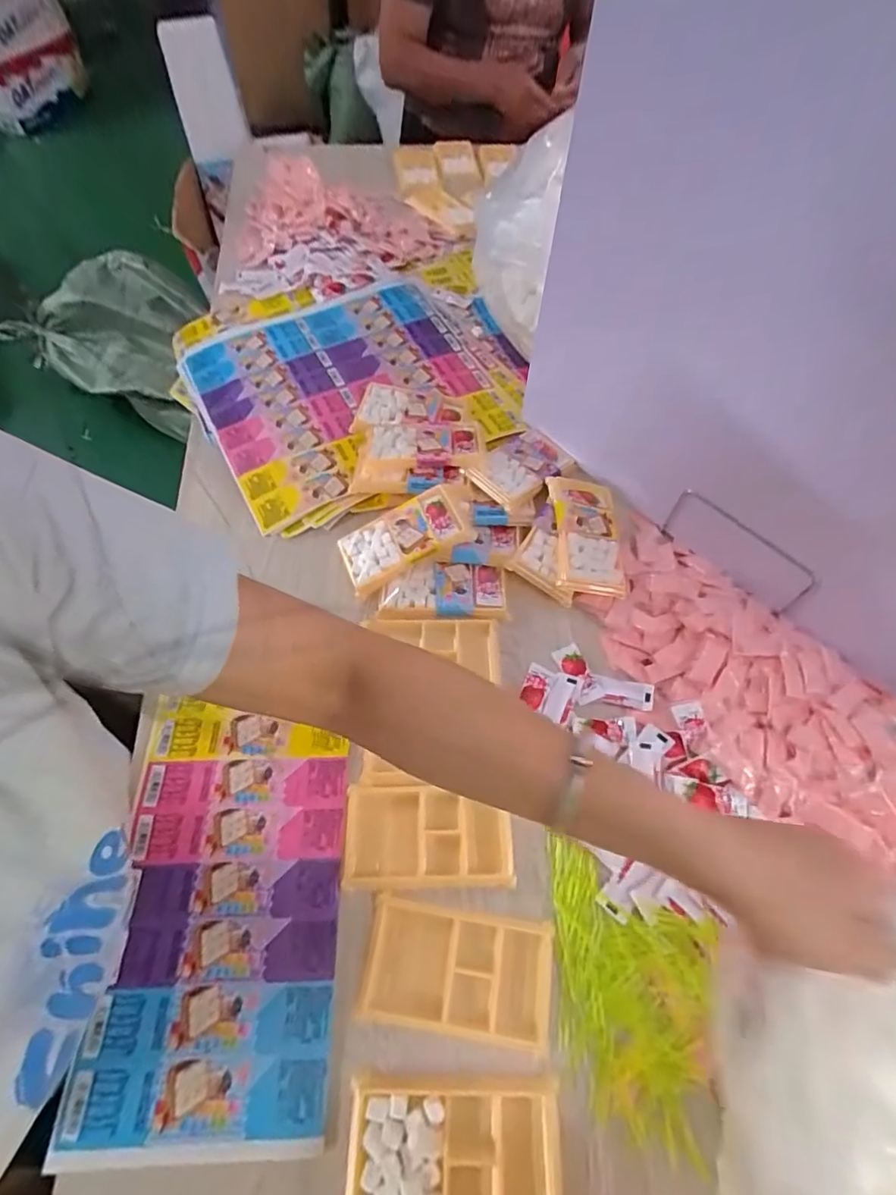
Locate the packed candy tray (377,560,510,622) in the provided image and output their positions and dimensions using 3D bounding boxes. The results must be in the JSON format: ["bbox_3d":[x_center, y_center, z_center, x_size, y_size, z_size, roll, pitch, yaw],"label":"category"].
[{"bbox_3d":[-0.005,-0.006,0.532,0.122,0.020,0.065,-2,60,0],"label":"packed candy tray"}]

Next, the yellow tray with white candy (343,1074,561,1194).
[{"bbox_3d":[0.005,0.356,0.339,0.135,0.029,0.074,0,60,1],"label":"yellow tray with white candy"}]

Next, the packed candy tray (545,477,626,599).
[{"bbox_3d":[0.144,-0.067,0.550,0.071,0.020,0.131,8,64,-14],"label":"packed candy tray"}]

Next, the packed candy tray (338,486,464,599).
[{"bbox_3d":[-0.048,-0.060,0.537,0.125,0.012,0.066,-29,62,5],"label":"packed candy tray"}]

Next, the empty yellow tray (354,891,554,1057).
[{"bbox_3d":[0.007,0.270,0.382,0.132,0.011,0.076,8,60,6],"label":"empty yellow tray"}]

